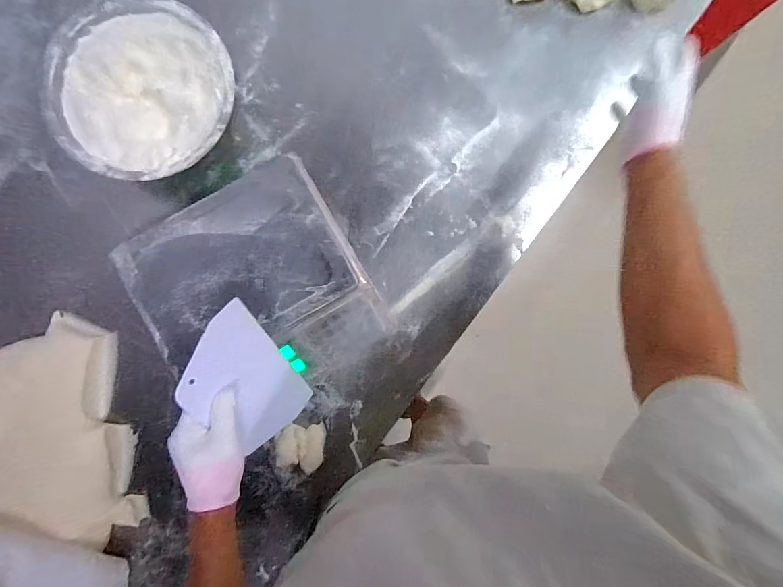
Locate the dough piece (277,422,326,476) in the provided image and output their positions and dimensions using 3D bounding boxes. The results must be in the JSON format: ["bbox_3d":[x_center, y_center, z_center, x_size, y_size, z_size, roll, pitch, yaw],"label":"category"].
[{"bbox_3d":[-0.158,0.266,0.651,0.083,0.038,0.082,6,89,-1],"label":"dough piece"}]

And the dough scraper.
[{"bbox_3d":[-0.176,0.114,0.474,0.121,0.009,0.183,-58,134,-36],"label":"dough scraper"}]

